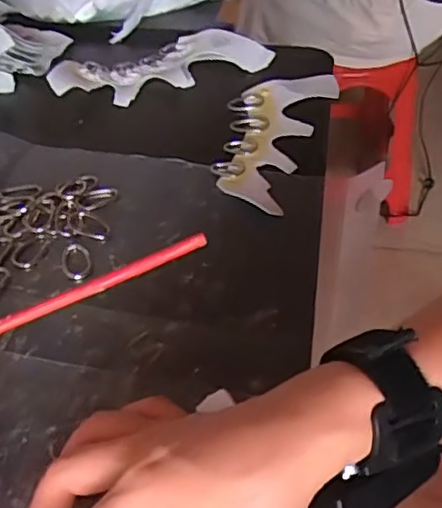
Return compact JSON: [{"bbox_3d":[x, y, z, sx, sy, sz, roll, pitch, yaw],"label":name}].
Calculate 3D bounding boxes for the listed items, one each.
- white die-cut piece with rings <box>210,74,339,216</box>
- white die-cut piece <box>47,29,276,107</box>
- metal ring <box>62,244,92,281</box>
[{"bbox_3d":[0.039,-0.110,0.531,0.084,0.007,0.207,14,47,16],"label":"white die-cut piece with rings"},{"bbox_3d":[-0.062,-0.193,0.599,0.214,0.033,0.072,-20,47,-16],"label":"white die-cut piece"},{"bbox_3d":[-0.101,0.004,0.427,0.020,0.004,0.034,-10,45,-7],"label":"metal ring"}]

